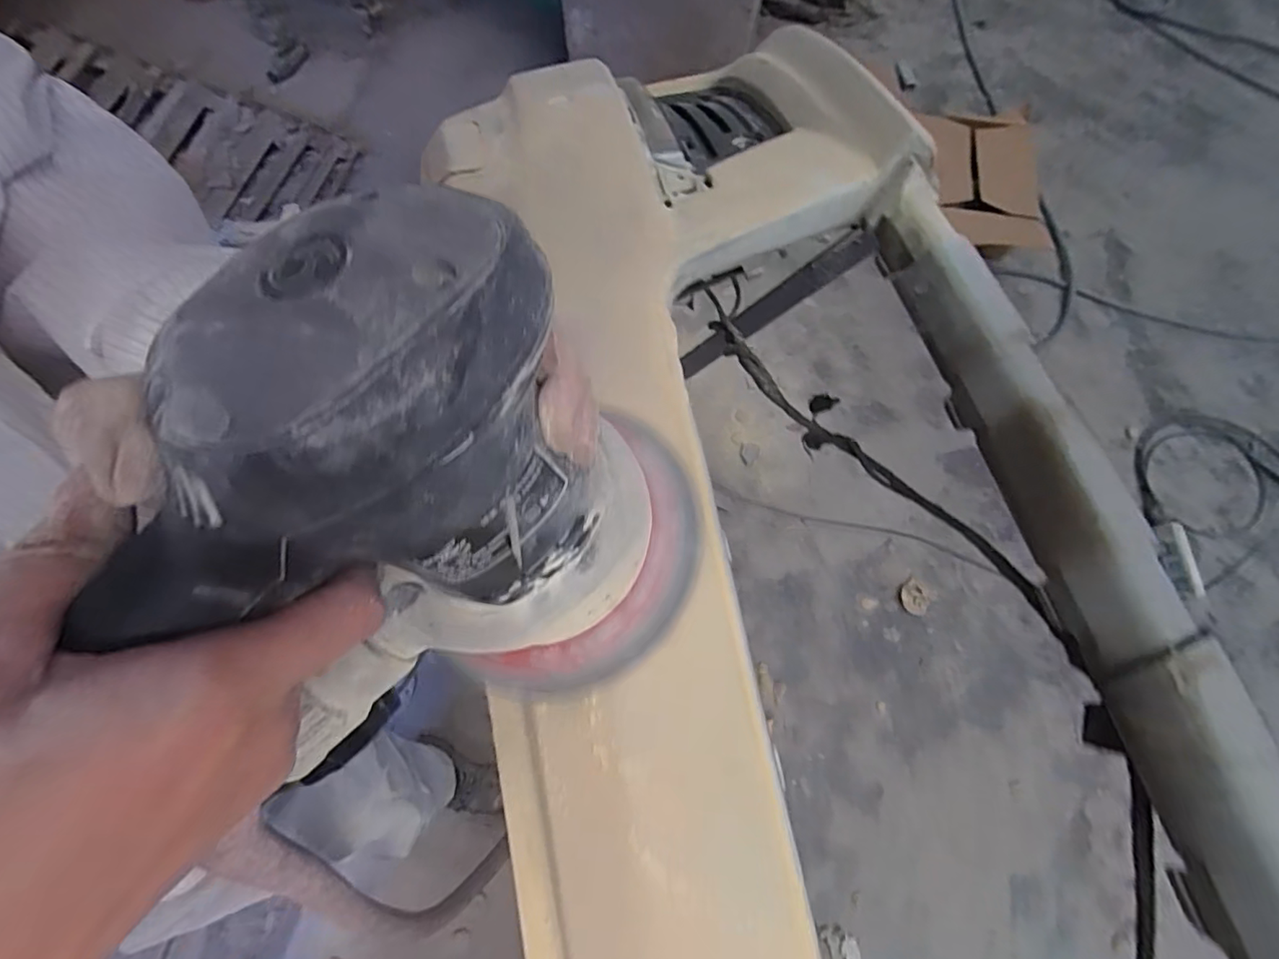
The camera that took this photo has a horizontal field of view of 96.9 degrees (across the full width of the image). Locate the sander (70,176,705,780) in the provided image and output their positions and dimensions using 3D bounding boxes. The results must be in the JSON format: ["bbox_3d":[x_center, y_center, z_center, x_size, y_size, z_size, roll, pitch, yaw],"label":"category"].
[{"bbox_3d":[-0.061,0.016,0.185,0.163,0.162,0.112,-10,72,-2],"label":"sander"}]

